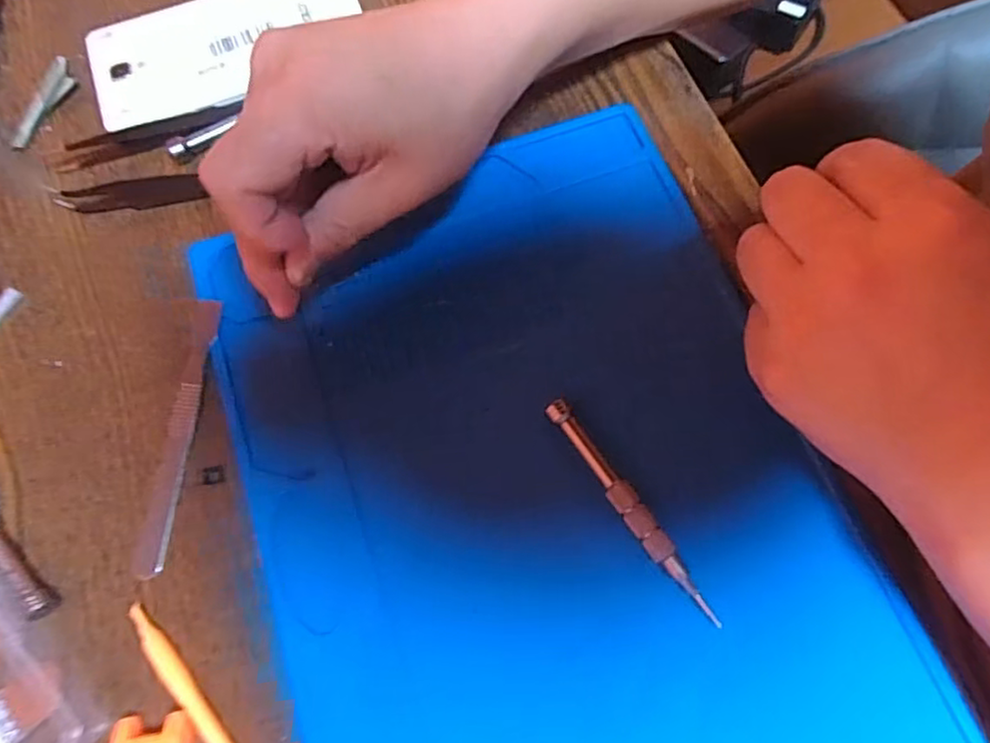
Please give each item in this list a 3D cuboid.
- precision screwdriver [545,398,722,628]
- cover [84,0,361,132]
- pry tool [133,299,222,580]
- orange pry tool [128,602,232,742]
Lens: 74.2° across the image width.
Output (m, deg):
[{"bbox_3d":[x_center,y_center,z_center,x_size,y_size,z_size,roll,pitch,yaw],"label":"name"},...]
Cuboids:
[{"bbox_3d":[0.053,0.055,0.262,0.010,0.014,0.102,-33,73,-9],"label":"precision screwdriver"},{"bbox_3d":[-0.143,-0.174,0.351,0.142,0.010,0.073,-19,71,-5],"label":"cover"},{"bbox_3d":[-0.136,0.025,0.283,0.019,0.004,0.120,0,74,7],"label":"pry tool"},{"bbox_3d":[-0.115,0.123,0.246,0.009,0.006,0.082,-41,74,-12],"label":"orange pry tool"}]

